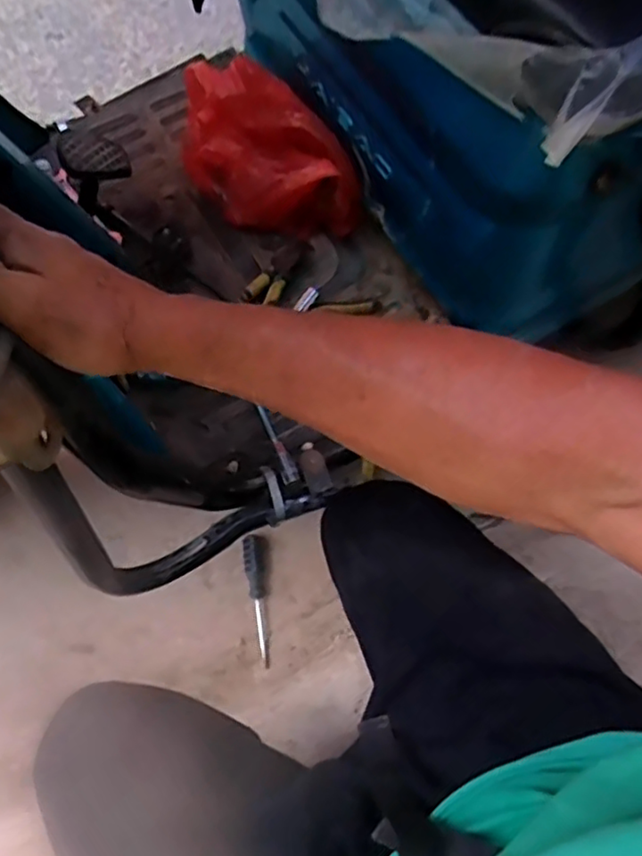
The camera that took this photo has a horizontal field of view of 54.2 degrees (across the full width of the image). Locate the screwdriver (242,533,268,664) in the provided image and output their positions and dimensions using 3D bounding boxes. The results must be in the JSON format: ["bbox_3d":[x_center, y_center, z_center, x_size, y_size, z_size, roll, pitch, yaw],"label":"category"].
[{"bbox_3d":[-0.096,0.260,0.958,0.031,0.028,0.189,-8,81,-1],"label":"screwdriver"}]

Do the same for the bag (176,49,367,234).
[{"bbox_3d":[-0.074,-0.344,0.808,0.138,0.136,0.268,-42,72,-13],"label":"bag"}]

